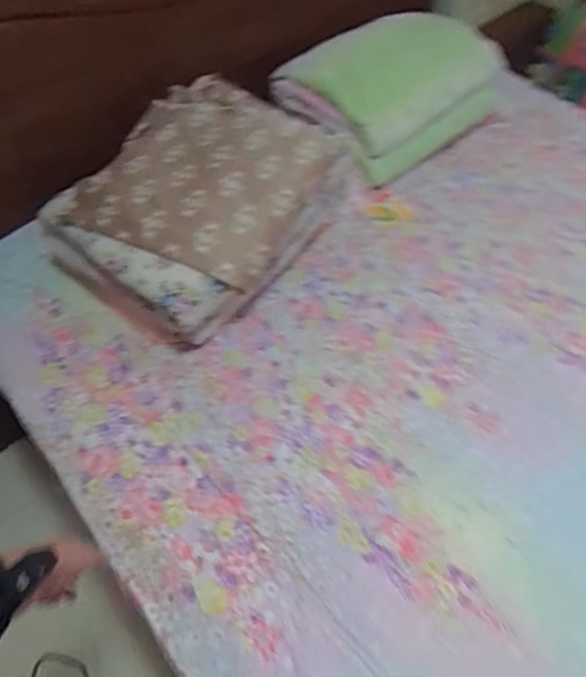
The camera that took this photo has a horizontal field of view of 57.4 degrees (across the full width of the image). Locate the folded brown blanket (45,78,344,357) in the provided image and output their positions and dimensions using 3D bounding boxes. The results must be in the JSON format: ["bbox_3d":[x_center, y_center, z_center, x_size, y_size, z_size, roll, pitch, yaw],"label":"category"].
[{"bbox_3d":[-0.222,-0.297,1.264,0.491,0.277,0.552,31,61,25],"label":"folded brown blanket"}]

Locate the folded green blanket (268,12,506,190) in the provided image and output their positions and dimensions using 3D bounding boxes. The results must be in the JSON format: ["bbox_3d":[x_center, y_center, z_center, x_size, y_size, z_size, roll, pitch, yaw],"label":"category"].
[{"bbox_3d":[0.276,-0.688,1.537,0.593,0.248,0.408,-29,55,-16],"label":"folded green blanket"}]

